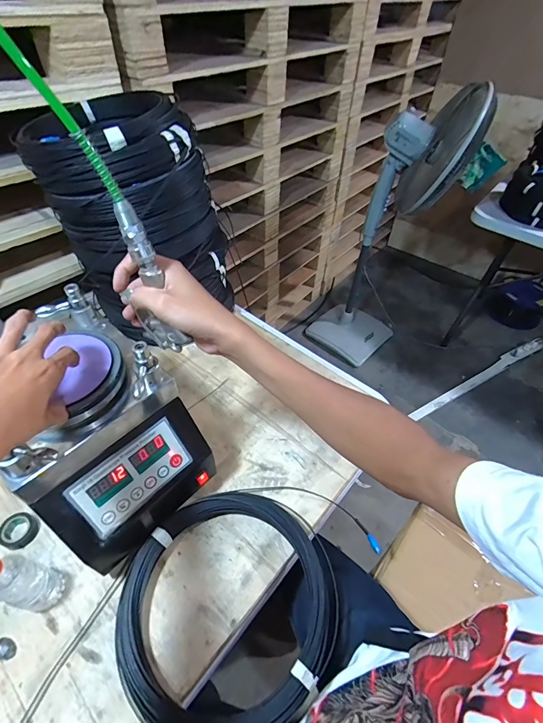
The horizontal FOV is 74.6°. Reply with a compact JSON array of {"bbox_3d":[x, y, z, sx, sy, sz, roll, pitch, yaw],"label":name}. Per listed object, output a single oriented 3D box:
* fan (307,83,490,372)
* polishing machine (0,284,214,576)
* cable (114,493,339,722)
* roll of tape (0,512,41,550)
[{"bbox_3d":[0.443,-0.494,1.550,0.425,1.145,0.428,13,50,8],"label":"fan"},{"bbox_3d":[-0.260,0.096,0.521,0.262,0.275,0.212,35,56,25],"label":"polishing machine"},{"bbox_3d":[-0.056,0.337,0.506,0.303,0.039,0.283,2,49,-2],"label":"cable"},{"bbox_3d":[-0.407,0.273,0.574,0.056,0.014,0.052,2,49,-2],"label":"roll of tape"}]

